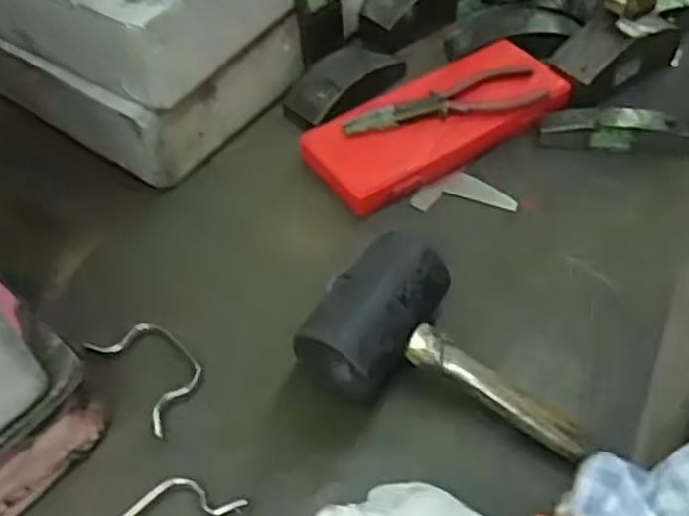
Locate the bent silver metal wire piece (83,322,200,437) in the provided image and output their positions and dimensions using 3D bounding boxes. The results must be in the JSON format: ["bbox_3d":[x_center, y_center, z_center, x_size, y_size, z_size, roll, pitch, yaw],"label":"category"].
[{"bbox_3d":[-0.140,0.080,0.535,0.055,0.012,0.098,-35,58,-24],"label":"bent silver metal wire piece"}]

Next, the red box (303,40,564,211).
[{"bbox_3d":[0.088,-0.129,0.682,0.256,0.036,0.114,-32,56,-21],"label":"red box"}]

